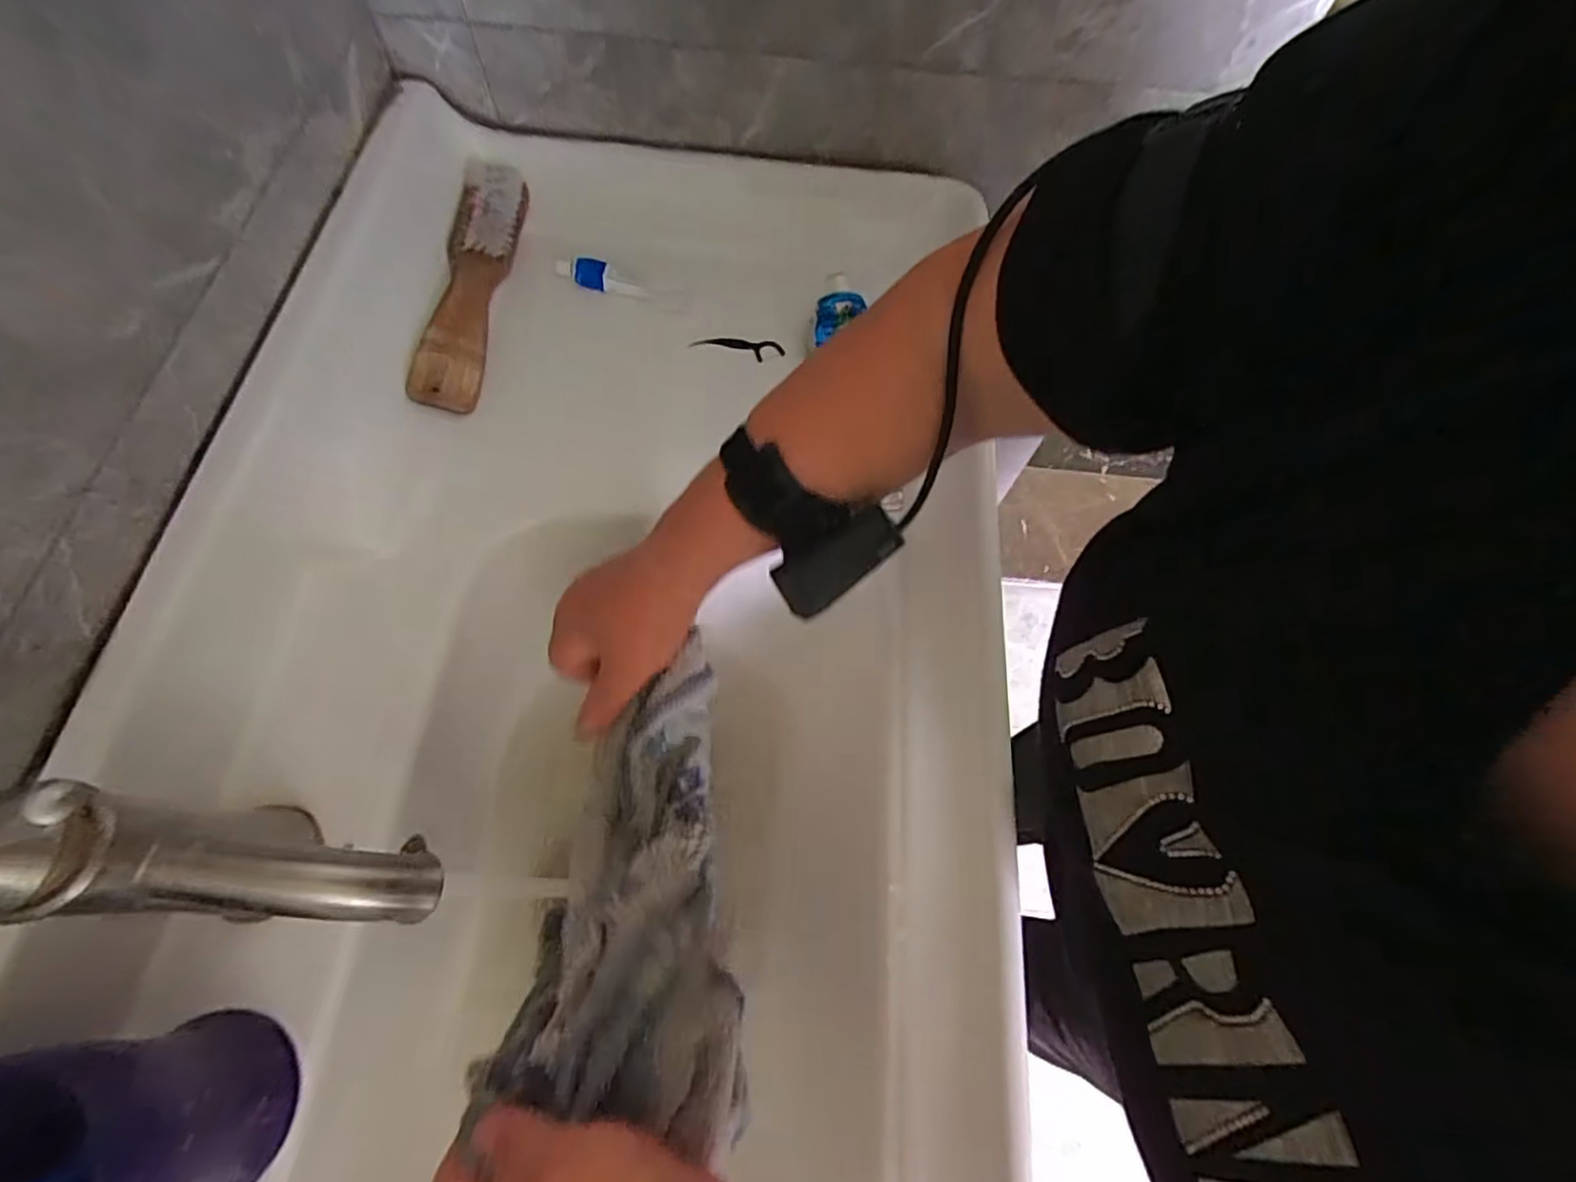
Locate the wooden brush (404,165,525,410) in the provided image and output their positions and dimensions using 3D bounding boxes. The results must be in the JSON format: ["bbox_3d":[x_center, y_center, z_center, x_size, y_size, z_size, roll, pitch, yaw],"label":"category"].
[{"bbox_3d":[-0.233,-0.228,0.489,0.045,0.022,0.207,16,74,-28],"label":"wooden brush"}]

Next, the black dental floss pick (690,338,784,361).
[{"bbox_3d":[-0.040,-0.191,0.522,0.073,0.004,0.016,4,92,0],"label":"black dental floss pick"}]

